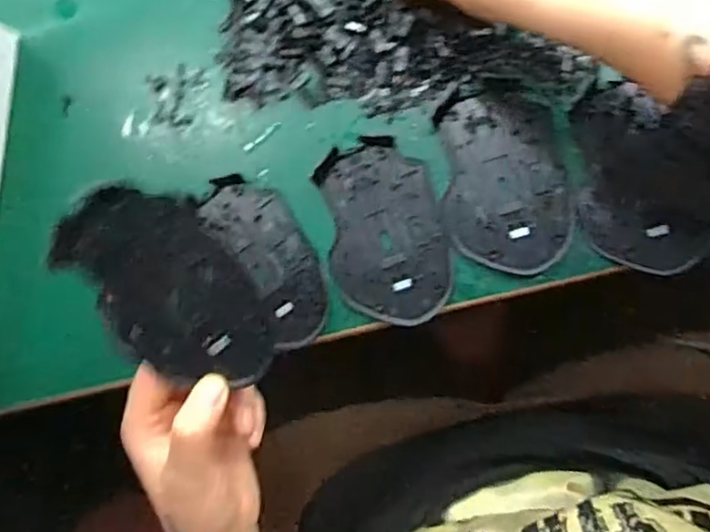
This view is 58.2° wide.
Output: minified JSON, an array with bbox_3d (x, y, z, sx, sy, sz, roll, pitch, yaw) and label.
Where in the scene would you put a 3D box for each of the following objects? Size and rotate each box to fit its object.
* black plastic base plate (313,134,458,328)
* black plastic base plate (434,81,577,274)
[{"bbox_3d":[0.018,-0.021,0.397,0.072,0.008,0.113,-15,88,9],"label":"black plastic base plate"},{"bbox_3d":[0.091,-0.053,0.386,0.073,0.004,0.111,-5,89,9],"label":"black plastic base plate"}]

